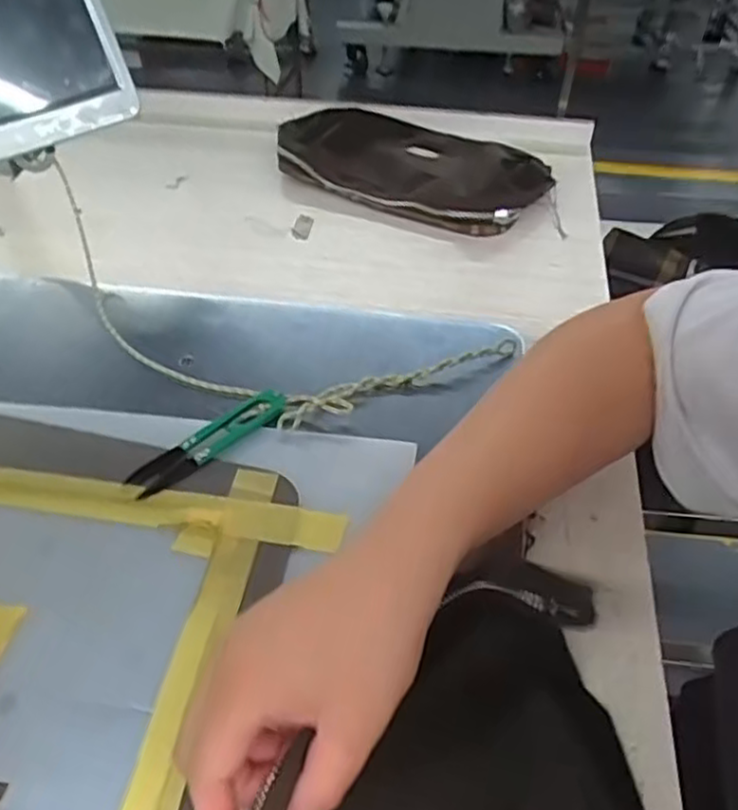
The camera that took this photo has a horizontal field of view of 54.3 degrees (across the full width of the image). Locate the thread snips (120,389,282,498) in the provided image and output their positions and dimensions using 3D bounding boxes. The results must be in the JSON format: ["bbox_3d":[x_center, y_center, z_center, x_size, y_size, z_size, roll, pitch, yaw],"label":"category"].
[{"bbox_3d":[-0.097,0.020,0.435,0.102,0.008,0.025,-34,55,-28],"label":"thread snips"}]

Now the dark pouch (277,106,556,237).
[{"bbox_3d":[0.045,-0.233,0.681,0.252,0.024,0.148,22,50,19],"label":"dark pouch"}]

